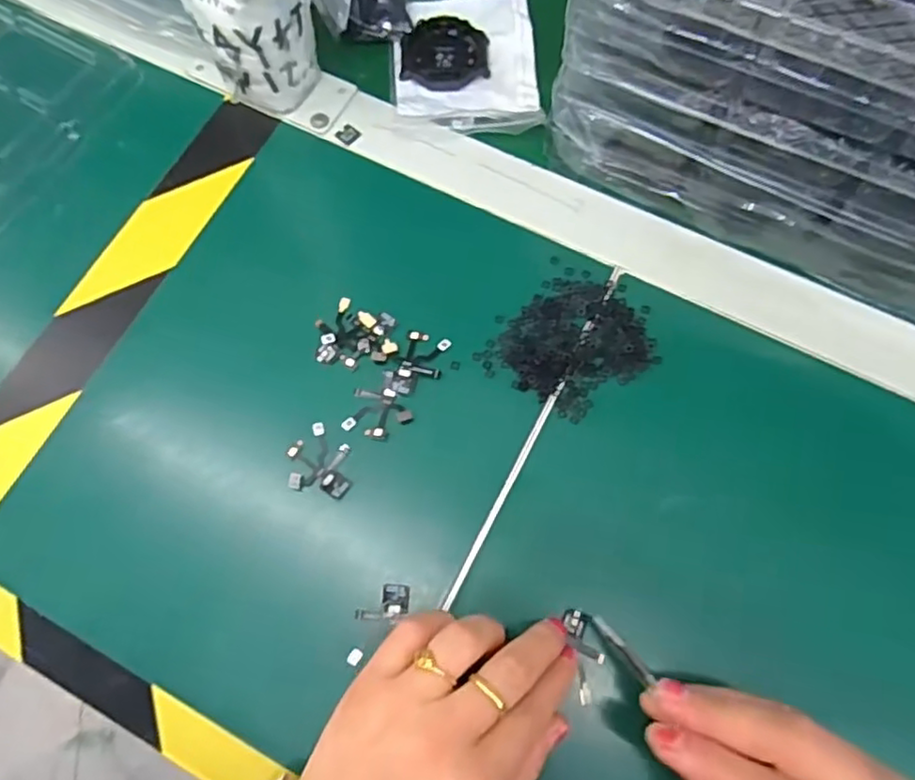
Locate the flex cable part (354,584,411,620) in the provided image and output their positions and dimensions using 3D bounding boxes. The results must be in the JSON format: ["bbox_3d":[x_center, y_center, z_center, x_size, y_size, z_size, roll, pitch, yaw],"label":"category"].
[{"bbox_3d":[-0.034,0.095,0.295,0.024,0.008,0.015,-2,70,0],"label":"flex cable part"}]

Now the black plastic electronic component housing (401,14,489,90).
[{"bbox_3d":[-0.007,-0.206,0.402,0.051,0.008,0.048,3,70,2],"label":"black plastic electronic component housing"}]

